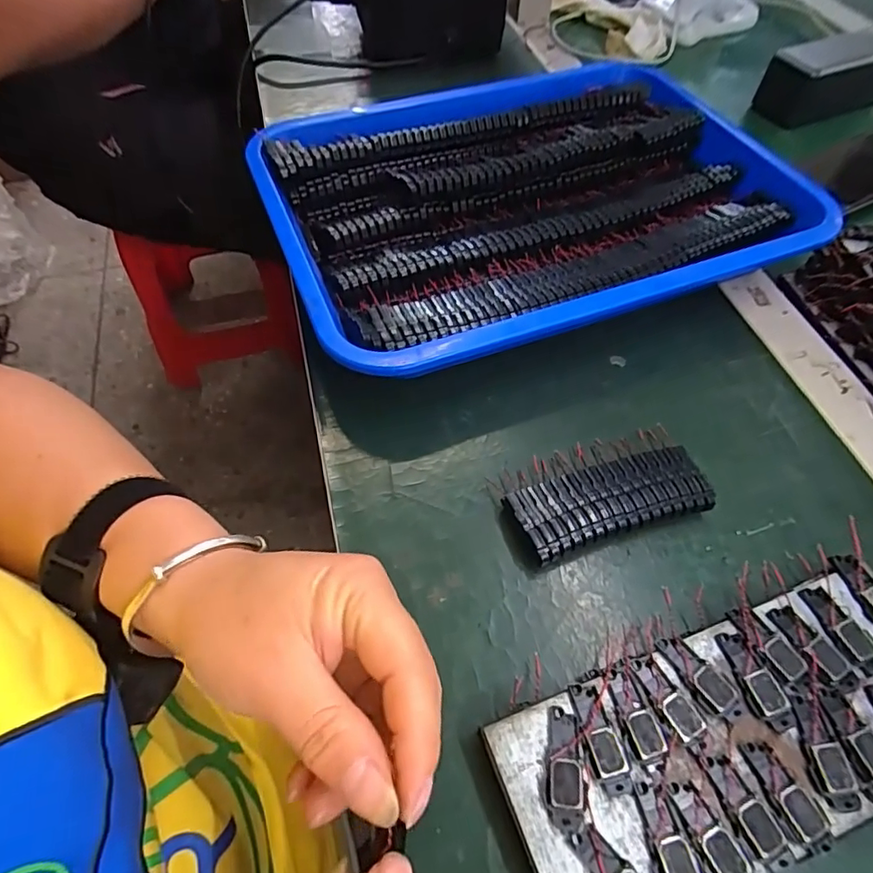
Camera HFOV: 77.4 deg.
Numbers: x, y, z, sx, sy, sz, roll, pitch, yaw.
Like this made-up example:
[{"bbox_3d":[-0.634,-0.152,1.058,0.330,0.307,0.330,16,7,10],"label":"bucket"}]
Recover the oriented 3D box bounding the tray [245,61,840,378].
[{"bbox_3d":[0.067,-0.170,0.395,0.361,0.052,0.271,-19,59,-13],"label":"tray"}]

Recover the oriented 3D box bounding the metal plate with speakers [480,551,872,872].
[{"bbox_3d":[0.123,0.124,0.222,0.194,0.021,0.085,-18,59,-13],"label":"metal plate with speakers"}]

